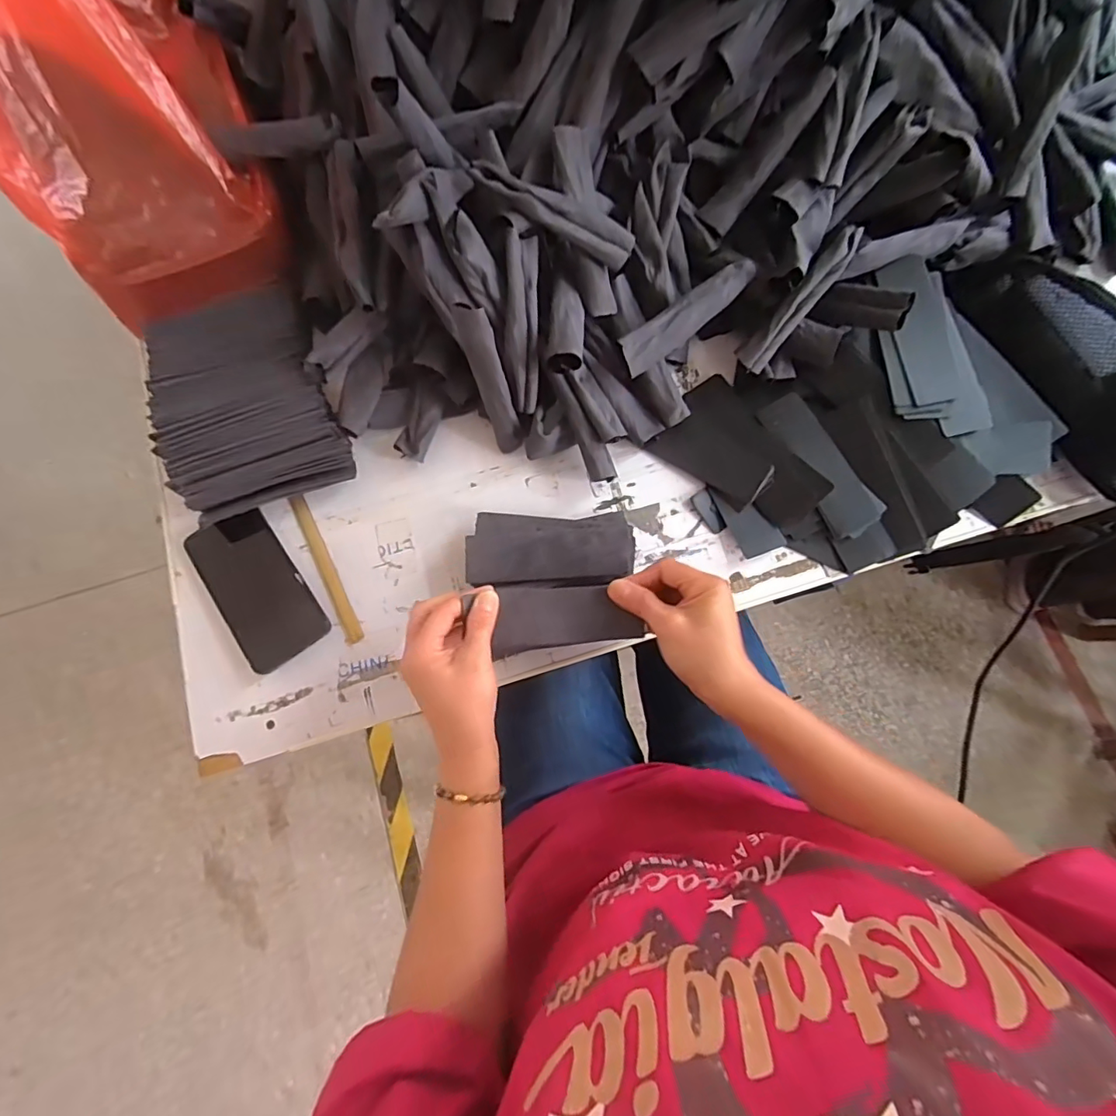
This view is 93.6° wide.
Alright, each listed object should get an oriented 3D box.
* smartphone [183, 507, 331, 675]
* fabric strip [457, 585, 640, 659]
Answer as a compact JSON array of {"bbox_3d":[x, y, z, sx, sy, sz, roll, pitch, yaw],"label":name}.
[{"bbox_3d":[-0.293,0.028,0.510,0.078,0.015,0.161,-36,79,-6],"label":"smartphone"},{"bbox_3d":[0.005,0.045,0.433,0.118,0.012,0.055,-8,84,-3],"label":"fabric strip"}]

